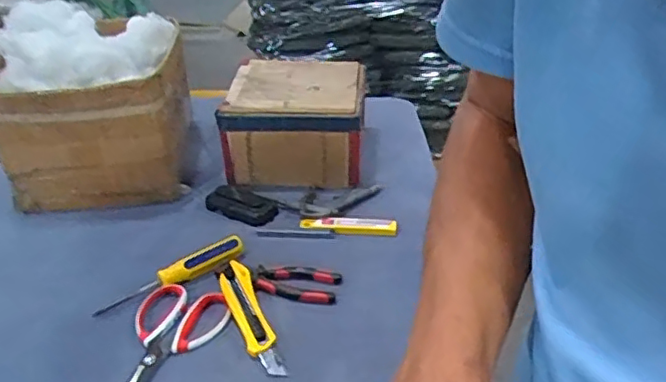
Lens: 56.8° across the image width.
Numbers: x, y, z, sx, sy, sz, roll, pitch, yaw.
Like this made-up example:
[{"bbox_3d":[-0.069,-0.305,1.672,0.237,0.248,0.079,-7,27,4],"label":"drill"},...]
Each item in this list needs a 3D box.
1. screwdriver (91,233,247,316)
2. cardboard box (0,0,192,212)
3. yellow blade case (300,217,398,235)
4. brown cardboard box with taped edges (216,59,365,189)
[{"bbox_3d":[-0.200,0.104,0.770,0.190,0.030,0.026,-22,36,-30],"label":"screwdriver"},{"bbox_3d":[-0.368,-0.136,0.959,0.266,0.242,0.230,-8,31,-9],"label":"cardboard box"},{"bbox_3d":[0.022,0.048,0.861,0.133,0.008,0.029,-2,31,1],"label":"yellow blade case"},{"bbox_3d":[-0.057,-0.106,0.999,0.207,0.136,0.245,-1,31,3],"label":"brown cardboard box with taped edges"}]

